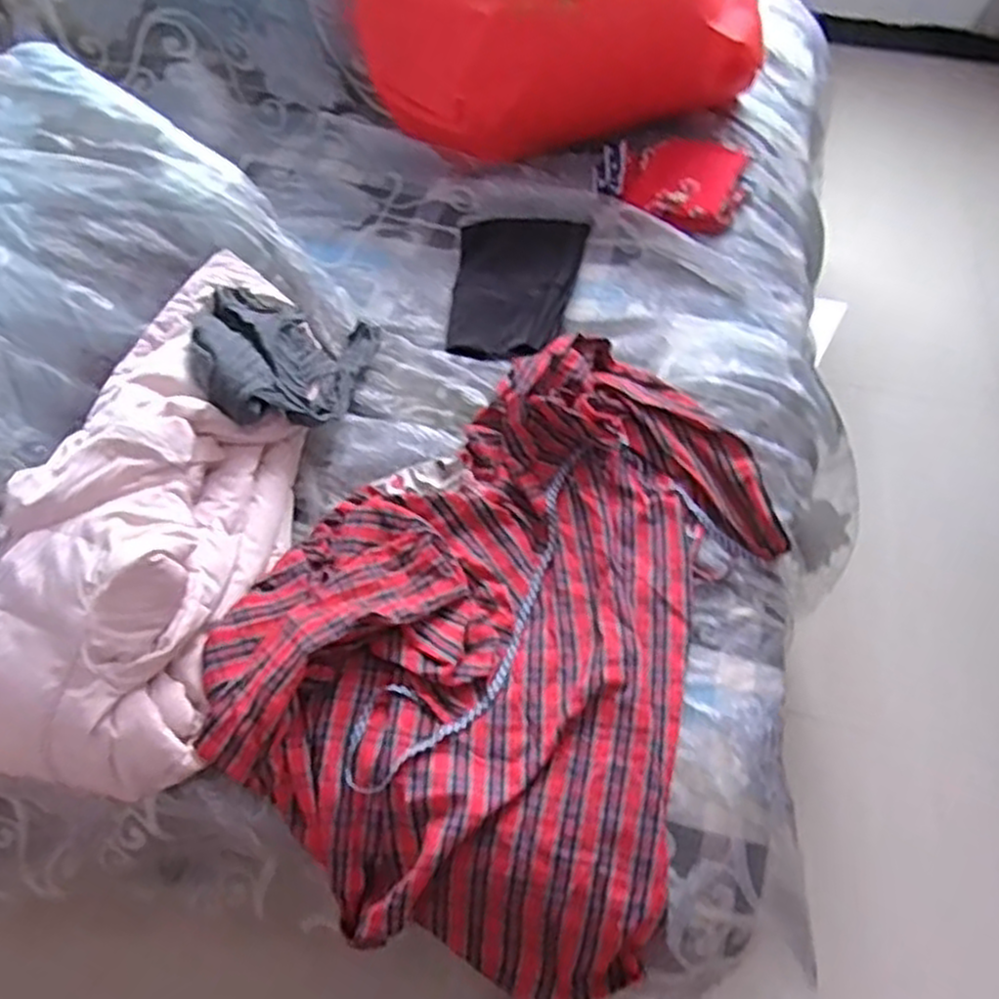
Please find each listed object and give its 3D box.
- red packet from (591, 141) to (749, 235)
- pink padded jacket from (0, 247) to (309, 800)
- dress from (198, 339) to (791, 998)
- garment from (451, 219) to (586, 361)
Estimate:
[{"bbox_3d":[0.261,-0.500,1.185,0.229,0.038,0.174,18,58,11],"label":"red packet"},{"bbox_3d":[-0.362,-0.033,0.815,0.252,0.139,0.627,7,57,5],"label":"pink padded jacket"},{"bbox_3d":[0.018,0.100,0.817,0.470,0.141,0.652,21,59,13],"label":"dress"},{"bbox_3d":[0.027,-0.308,1.091,0.179,0.035,0.294,4,57,2],"label":"garment"}]

